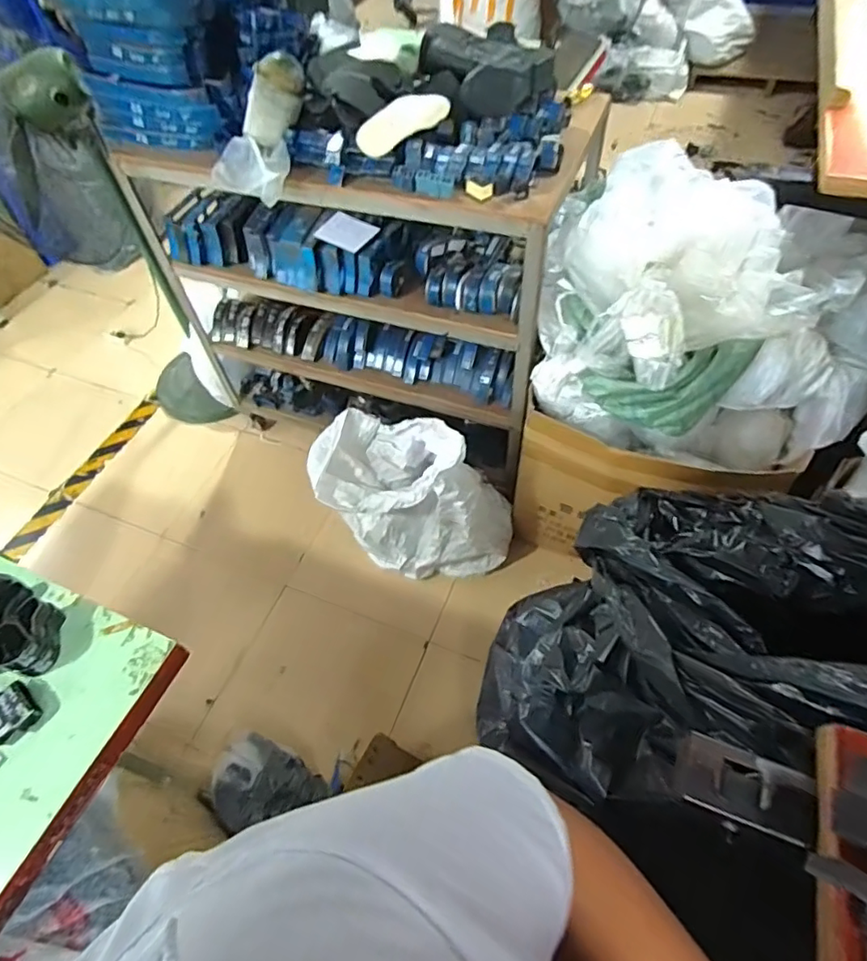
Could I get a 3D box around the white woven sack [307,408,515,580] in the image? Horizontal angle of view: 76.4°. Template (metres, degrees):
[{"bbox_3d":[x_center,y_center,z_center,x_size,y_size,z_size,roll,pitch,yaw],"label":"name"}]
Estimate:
[{"bbox_3d":[-0.059,0.019,1.587,0.572,0.570,0.323,23,62,16],"label":"white woven sack"}]

